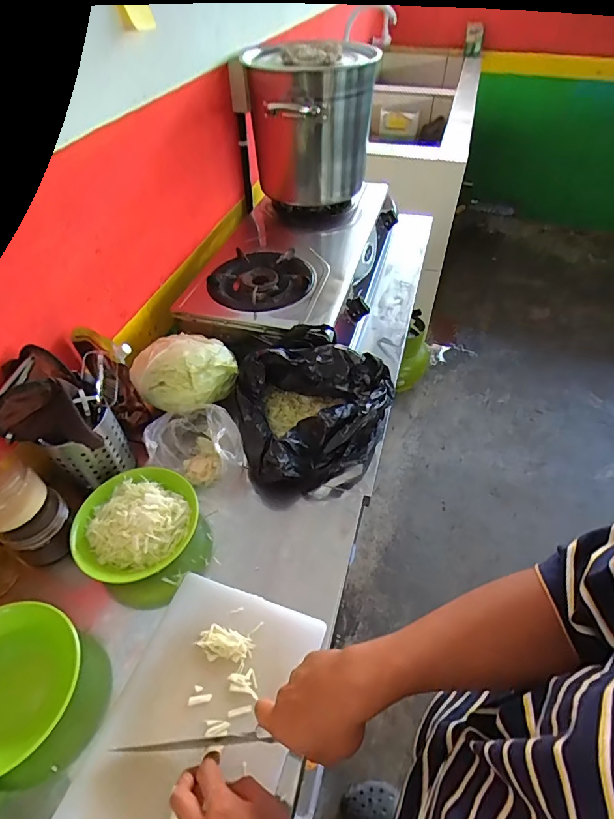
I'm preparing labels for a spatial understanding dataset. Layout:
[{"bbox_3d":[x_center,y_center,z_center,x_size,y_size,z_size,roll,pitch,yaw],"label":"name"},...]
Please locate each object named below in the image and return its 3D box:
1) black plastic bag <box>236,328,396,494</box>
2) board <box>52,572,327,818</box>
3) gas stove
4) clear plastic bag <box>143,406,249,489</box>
[{"bbox_3d":[0.002,0.000,0.754,0.238,0.145,0.286,24,53,21],"label":"black plastic bag"},{"bbox_3d":[-0.125,0.362,0.505,0.202,0.020,0.304,15,51,15],"label":"board"},{"bbox_3d":[-0.031,-0.357,1.028,0.392,0.112,0.587,11,50,12],"label":"gas stove"},{"bbox_3d":[-0.180,0.053,0.710,0.140,0.086,0.124,-13,49,-9],"label":"clear plastic bag"}]

